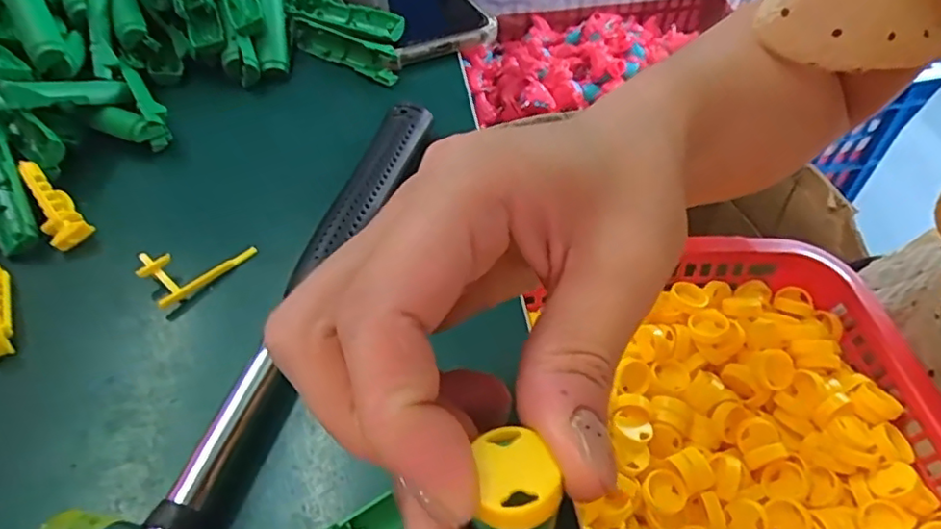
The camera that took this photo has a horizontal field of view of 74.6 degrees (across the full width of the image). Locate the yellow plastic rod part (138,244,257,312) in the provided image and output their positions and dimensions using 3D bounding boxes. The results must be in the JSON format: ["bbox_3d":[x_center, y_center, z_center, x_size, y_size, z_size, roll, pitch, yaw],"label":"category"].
[{"bbox_3d":[-0.114,-0.001,0.259,0.043,0.010,0.025,-35,57,-28],"label":"yellow plastic rod part"}]

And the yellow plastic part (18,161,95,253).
[{"bbox_3d":[-0.183,-0.027,0.270,0.016,0.013,0.046,-29,73,-30],"label":"yellow plastic part"}]

